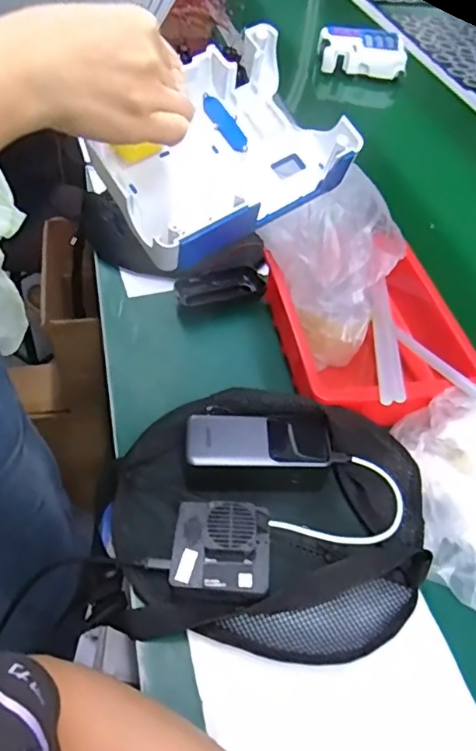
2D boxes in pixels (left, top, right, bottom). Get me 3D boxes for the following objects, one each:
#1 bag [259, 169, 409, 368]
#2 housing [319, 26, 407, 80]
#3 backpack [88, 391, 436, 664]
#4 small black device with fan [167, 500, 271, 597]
[{"bbox_3d":[0.087,-0.108,0.555,0.146,0.194,0.090,14,49,6],"label":"bag"},{"bbox_3d":[0.270,-0.702,1.175,0.188,0.061,0.108,10,49,3],"label":"housing"},{"bbox_3d":[0.021,0.116,0.468,0.278,0.062,0.214,9,49,2],"label":"backpack"},{"bbox_3d":[-0.013,0.141,0.440,0.076,0.041,0.069,6,49,-1],"label":"small black device with fan"}]

